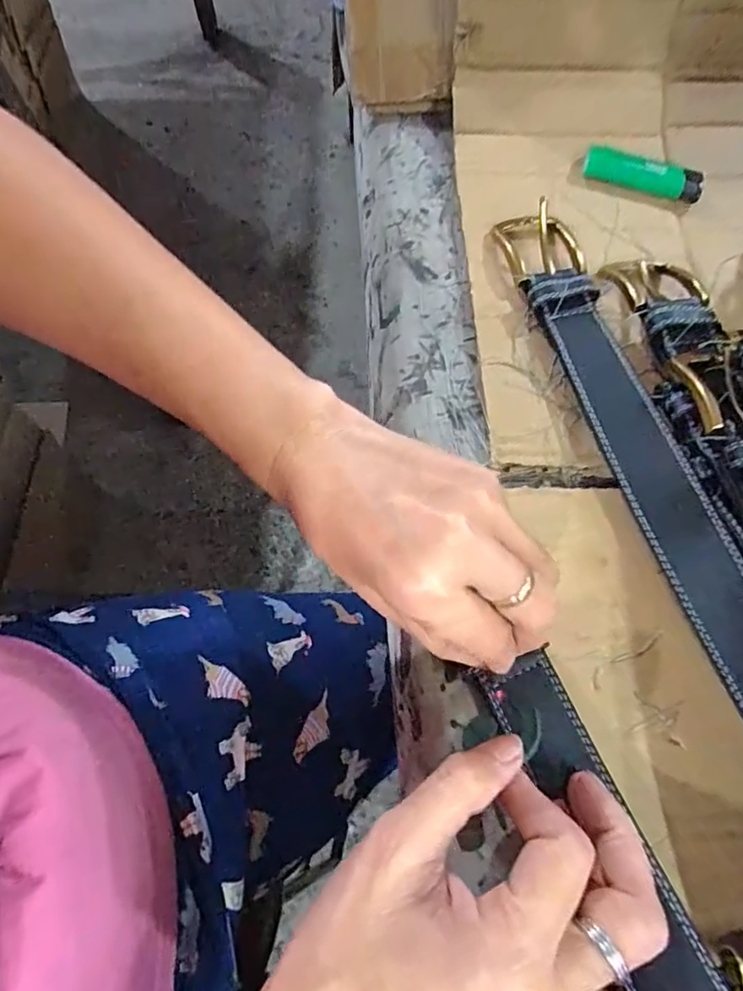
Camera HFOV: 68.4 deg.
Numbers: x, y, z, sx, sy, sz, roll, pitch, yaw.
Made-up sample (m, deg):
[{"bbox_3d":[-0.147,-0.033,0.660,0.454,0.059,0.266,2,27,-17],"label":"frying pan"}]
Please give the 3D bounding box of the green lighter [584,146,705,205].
[{"bbox_3d":[0.188,-0.220,0.377,0.081,0.010,0.026,14,69,6],"label":"green lighter"}]

